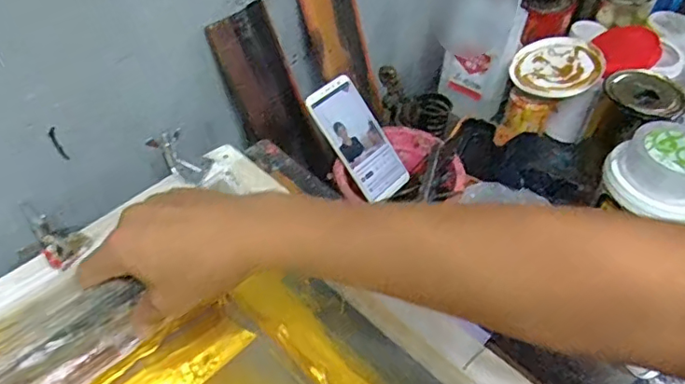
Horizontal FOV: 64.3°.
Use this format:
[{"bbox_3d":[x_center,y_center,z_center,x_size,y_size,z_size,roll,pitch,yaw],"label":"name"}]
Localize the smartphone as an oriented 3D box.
[{"bbox_3d":[0.022,-0.063,0.672,0.075,0.013,0.155,-42,102,-34],"label":"smartphone"}]

